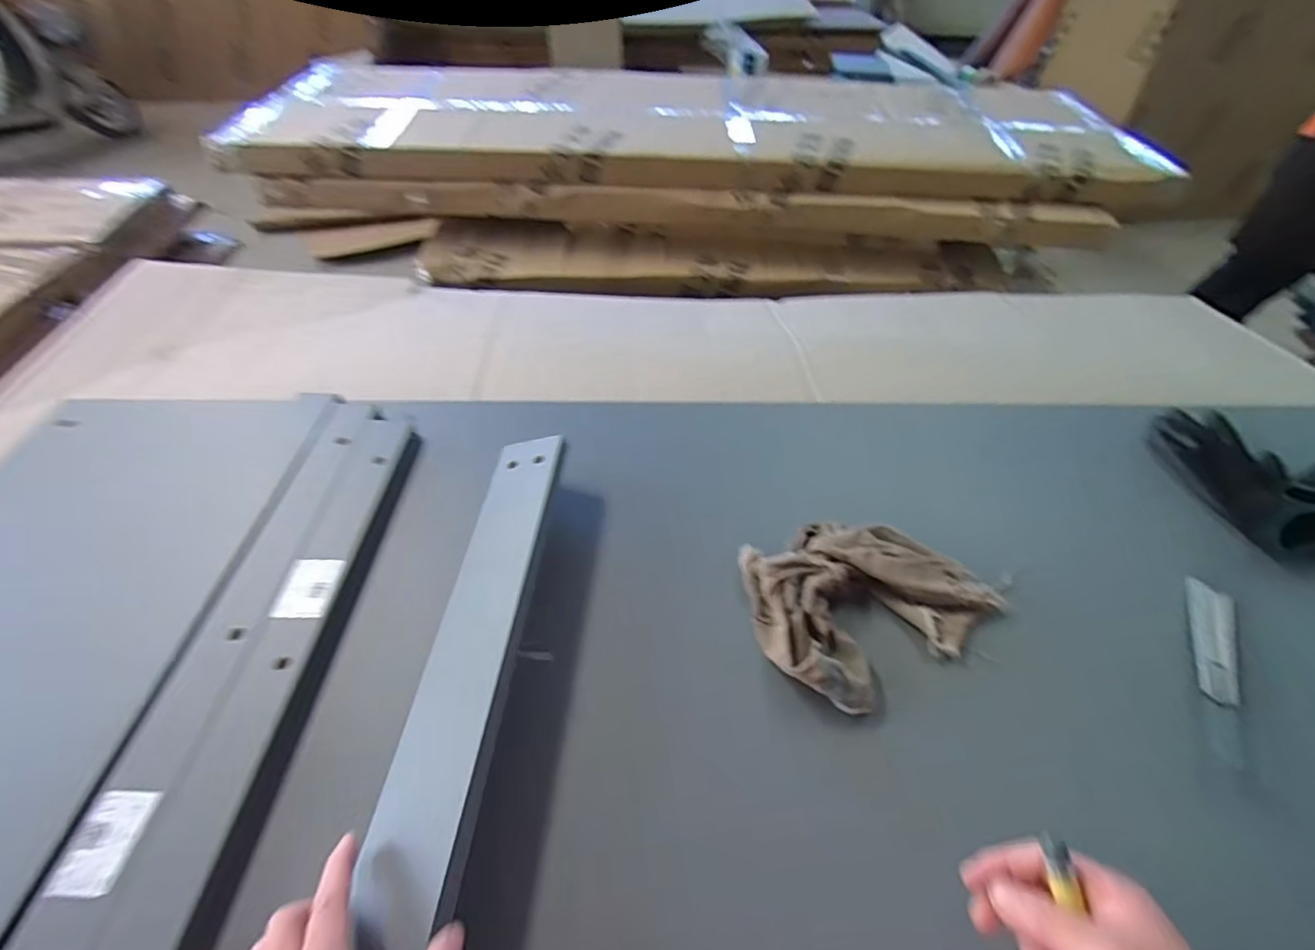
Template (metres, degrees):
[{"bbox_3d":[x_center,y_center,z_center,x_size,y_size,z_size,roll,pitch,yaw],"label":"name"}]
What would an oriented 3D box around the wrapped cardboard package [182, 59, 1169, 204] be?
[{"bbox_3d":[0.106,-0.833,1.406,1.953,0.096,0.681,0,47,-2],"label":"wrapped cardboard package"}]

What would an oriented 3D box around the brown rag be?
[{"bbox_3d":[0.187,0.103,0.542,0.215,0.032,0.163,-21,52,-21],"label":"brown rag"}]

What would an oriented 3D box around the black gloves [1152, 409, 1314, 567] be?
[{"bbox_3d":[0.716,-0.012,0.663,0.227,0.073,0.227,1,47,-1],"label":"black gloves"}]

